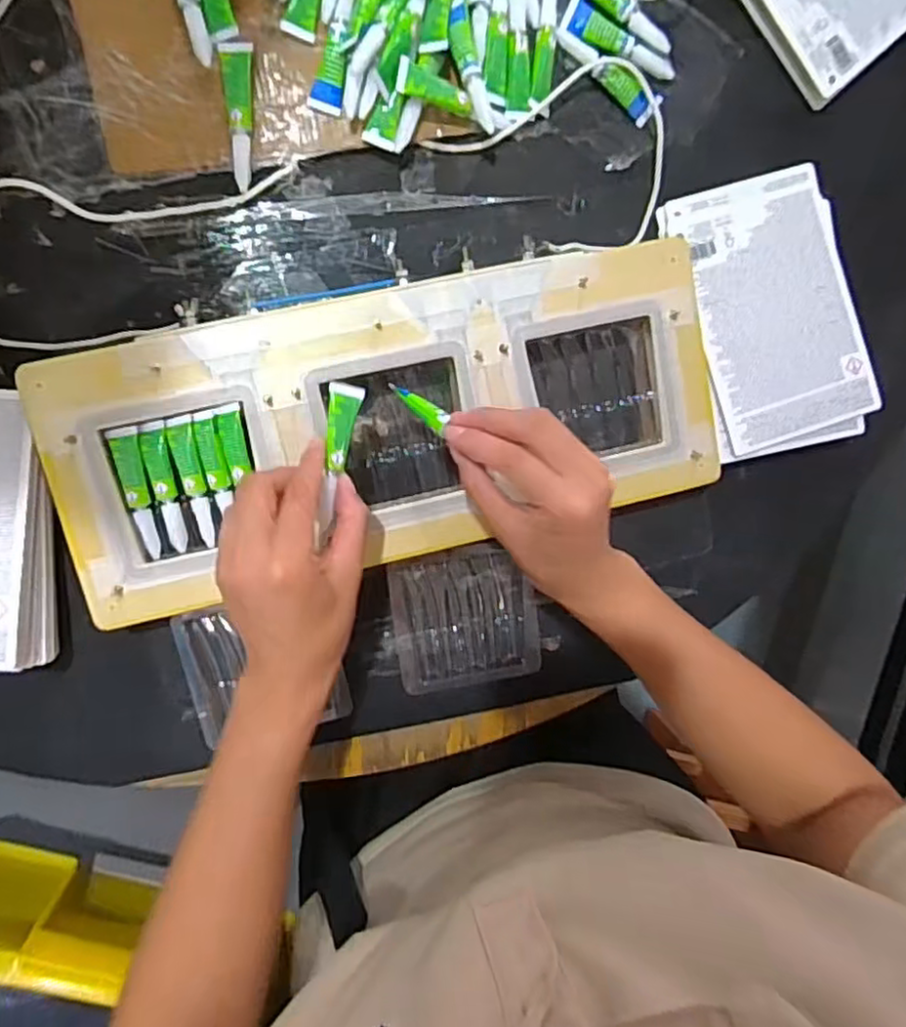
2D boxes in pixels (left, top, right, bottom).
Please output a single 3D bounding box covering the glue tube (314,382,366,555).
[{"bbox_3d":[-0.066,-0.031,0.382,0.018,0.006,0.087,8,90,-8],"label":"glue tube"}]

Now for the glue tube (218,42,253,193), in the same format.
[{"bbox_3d":[-0.131,-0.247,0.413,0.019,0.012,0.083,-3,97,-7],"label":"glue tube"}]

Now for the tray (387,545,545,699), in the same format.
[{"bbox_3d":[0.009,0.077,0.487,0.101,0.010,0.102,-9,98,-7],"label":"tray"}]

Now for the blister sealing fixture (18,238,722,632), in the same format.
[{"bbox_3d":[-0.034,-0.057,0.441,0.418,0.045,0.165,-13,98,-5],"label":"blister sealing fixture"}]

